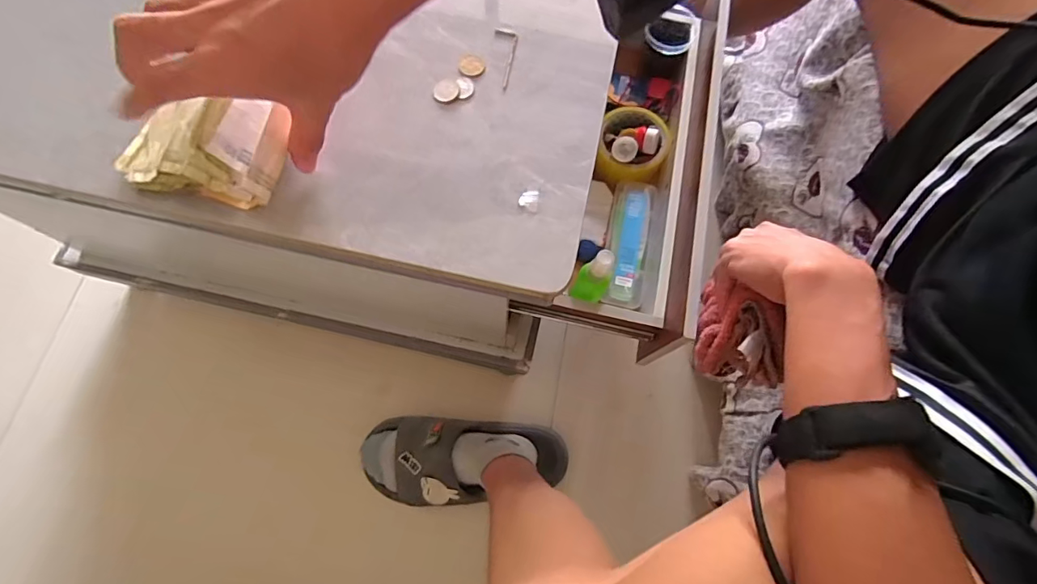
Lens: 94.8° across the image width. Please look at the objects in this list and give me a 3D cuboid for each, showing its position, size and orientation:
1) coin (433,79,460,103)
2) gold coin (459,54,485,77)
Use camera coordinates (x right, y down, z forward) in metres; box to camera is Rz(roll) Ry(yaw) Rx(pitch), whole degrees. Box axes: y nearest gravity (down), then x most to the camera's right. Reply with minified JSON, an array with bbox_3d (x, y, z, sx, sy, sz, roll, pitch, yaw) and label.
[{"bbox_3d":[-0.054,-0.151,0.357,0.018,0.004,0.020,29,78,7],"label":"coin"},{"bbox_3d":[-0.036,-0.175,0.366,0.018,0.004,0.020,-42,77,-14],"label":"gold coin"}]

